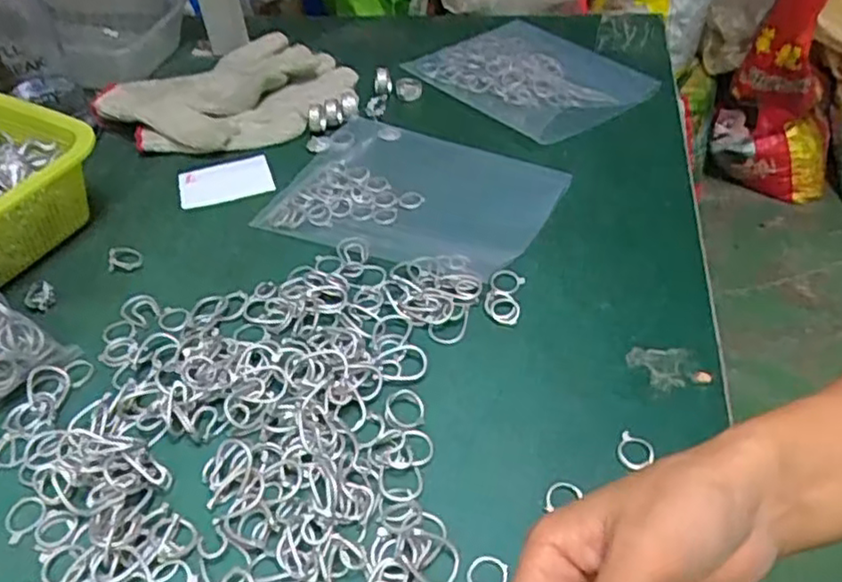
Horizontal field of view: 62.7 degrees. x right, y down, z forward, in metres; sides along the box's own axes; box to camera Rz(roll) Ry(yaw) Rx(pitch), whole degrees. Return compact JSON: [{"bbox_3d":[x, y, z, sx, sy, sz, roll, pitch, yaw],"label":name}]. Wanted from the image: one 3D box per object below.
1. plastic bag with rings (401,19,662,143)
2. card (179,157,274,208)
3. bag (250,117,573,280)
[{"bbox_3d":[0.102,-0.204,0.639,0.143,0.025,0.208,-28,49,-21],"label":"plastic bag with rings"},{"bbox_3d":[-0.162,-0.091,0.572,0.074,0.005,0.057,-15,45,-10],"label":"card"},{"bbox_3d":[-0.003,-0.077,0.528,0.200,0.009,0.146,19,49,22],"label":"bag"}]

